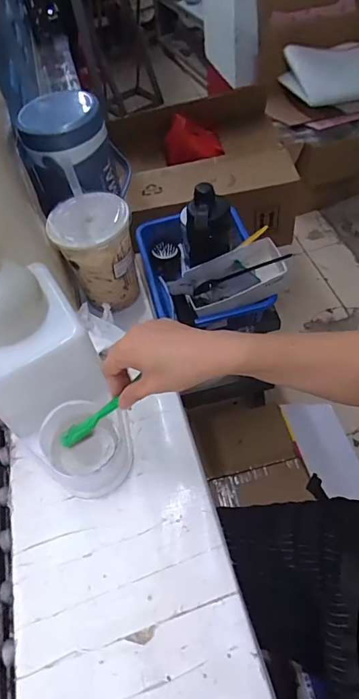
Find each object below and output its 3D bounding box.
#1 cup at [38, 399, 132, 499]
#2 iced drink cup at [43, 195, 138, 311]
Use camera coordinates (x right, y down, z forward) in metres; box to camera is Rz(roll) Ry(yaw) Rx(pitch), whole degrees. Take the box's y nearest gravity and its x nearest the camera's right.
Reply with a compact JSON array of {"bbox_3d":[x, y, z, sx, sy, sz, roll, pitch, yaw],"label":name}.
[{"bbox_3d":[-0.109,0.115,0.495,0.096,0.088,0.088,-5,55,1],"label":"cup"},{"bbox_3d":[-0.119,-0.138,0.631,0.110,0.145,0.092,-26,58,-13],"label":"iced drink cup"}]

